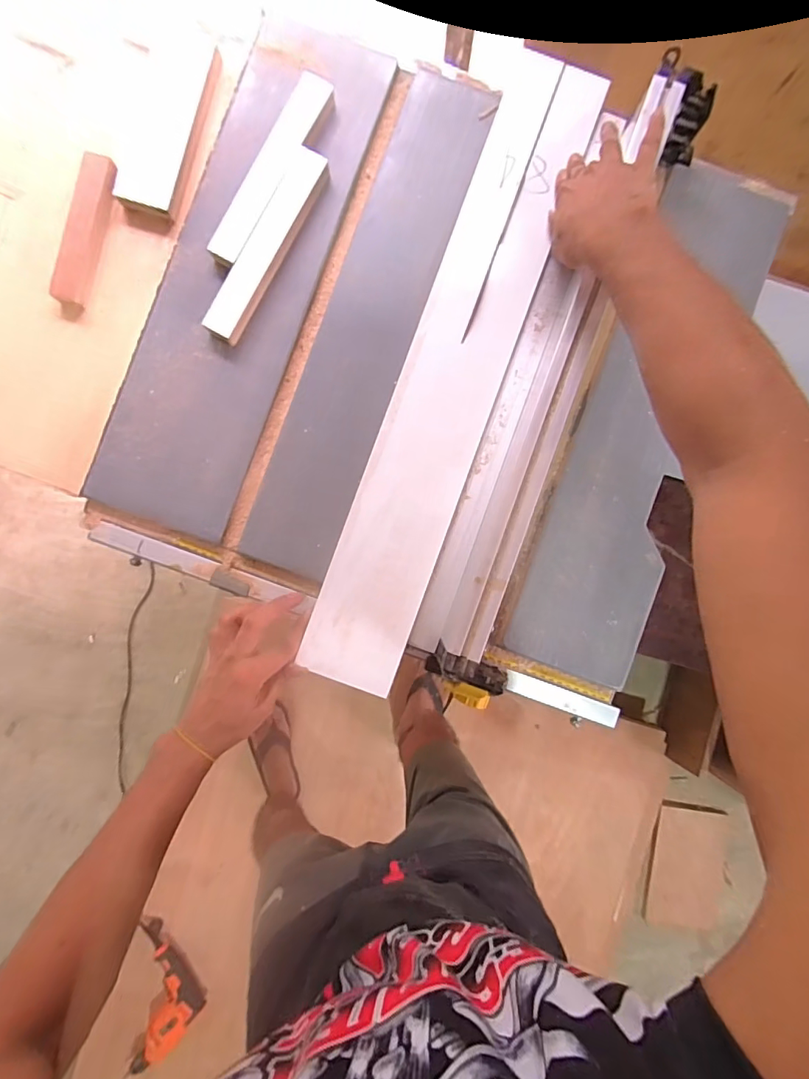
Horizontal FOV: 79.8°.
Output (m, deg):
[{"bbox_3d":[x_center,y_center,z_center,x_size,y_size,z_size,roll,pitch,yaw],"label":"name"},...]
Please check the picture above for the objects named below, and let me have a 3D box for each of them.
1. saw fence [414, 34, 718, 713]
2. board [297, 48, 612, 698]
[{"bbox_3d":[0.146,-0.143,0.472,0.091,0.079,0.616,21,89,-1],"label":"saw fence"},{"bbox_3d":[0.054,-0.172,0.498,0.096,0.010,0.665,20,89,-1],"label":"board"}]

